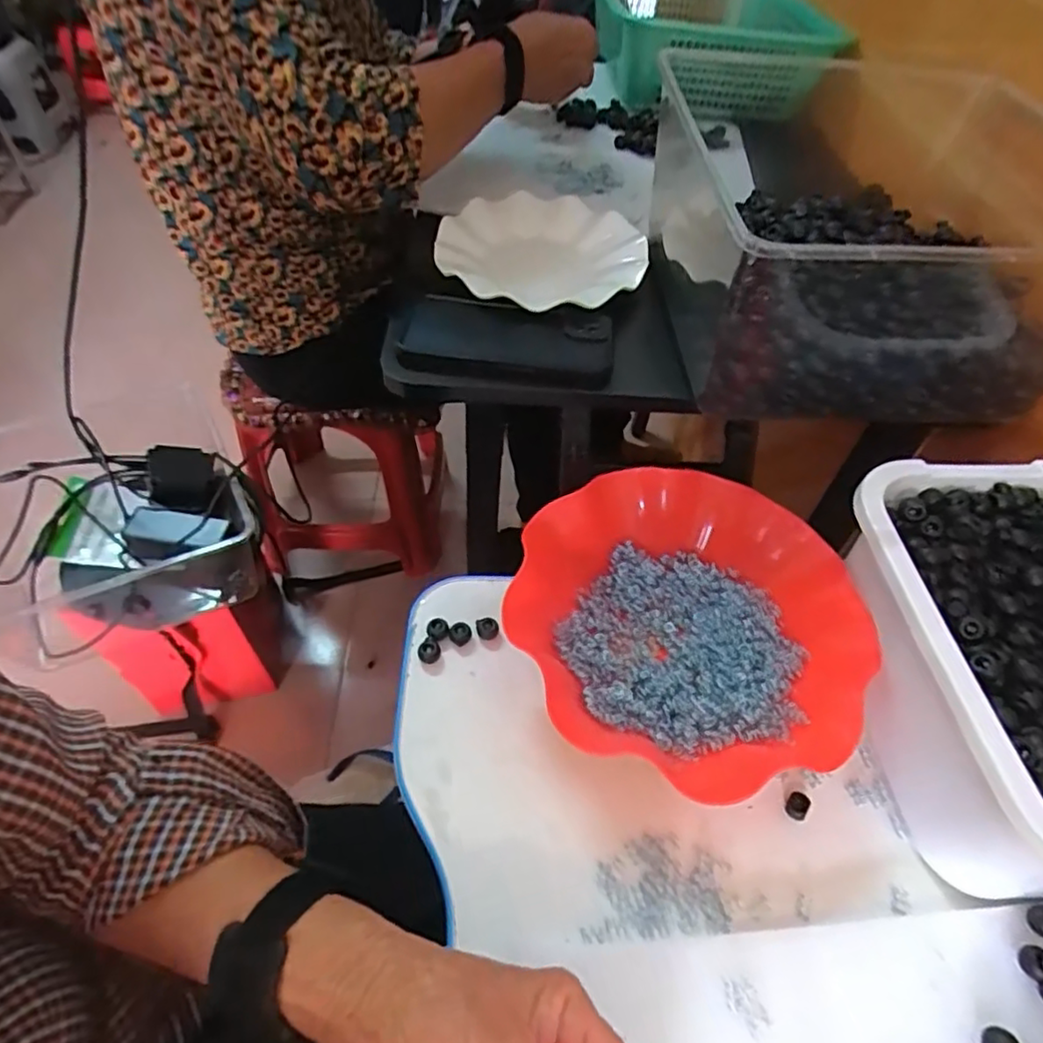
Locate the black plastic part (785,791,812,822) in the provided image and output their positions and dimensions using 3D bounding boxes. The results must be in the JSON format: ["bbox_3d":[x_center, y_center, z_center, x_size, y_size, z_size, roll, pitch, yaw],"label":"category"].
[{"bbox_3d":[0.167,0.170,0.377,0.013,0.005,0.016,34,57,21],"label":"black plastic part"}]

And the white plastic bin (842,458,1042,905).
[{"bbox_3d":[0.302,0.090,0.367,0.196,0.103,0.246,-1,49,-1],"label":"white plastic bin"}]

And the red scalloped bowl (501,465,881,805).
[{"bbox_3d":[0.107,0.068,0.418,0.210,0.062,0.216,2,52,-2],"label":"red scalloped bowl"}]

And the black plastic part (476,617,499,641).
[{"bbox_3d":[-0.024,0.077,0.447,0.015,0.010,0.015,2,52,-2],"label":"black plastic part"}]

